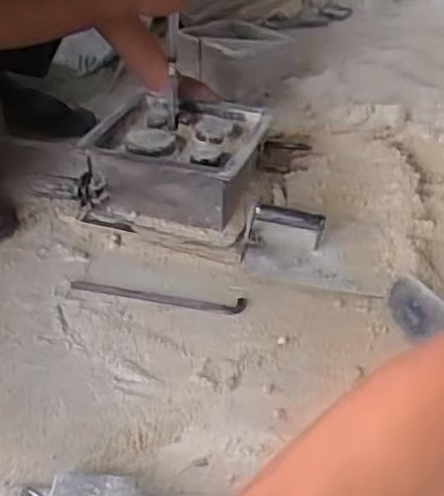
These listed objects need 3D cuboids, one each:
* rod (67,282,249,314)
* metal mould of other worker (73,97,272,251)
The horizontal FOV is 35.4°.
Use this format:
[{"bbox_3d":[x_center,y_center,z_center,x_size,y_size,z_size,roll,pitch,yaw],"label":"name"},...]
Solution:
[{"bbox_3d":[-0.085,0.064,0.916,0.229,0.006,0.028,5,39,5],"label":"rod"},{"bbox_3d":[-0.062,-0.124,1.052,0.232,0.131,0.227,10,40,11],"label":"metal mould of other worker"}]

